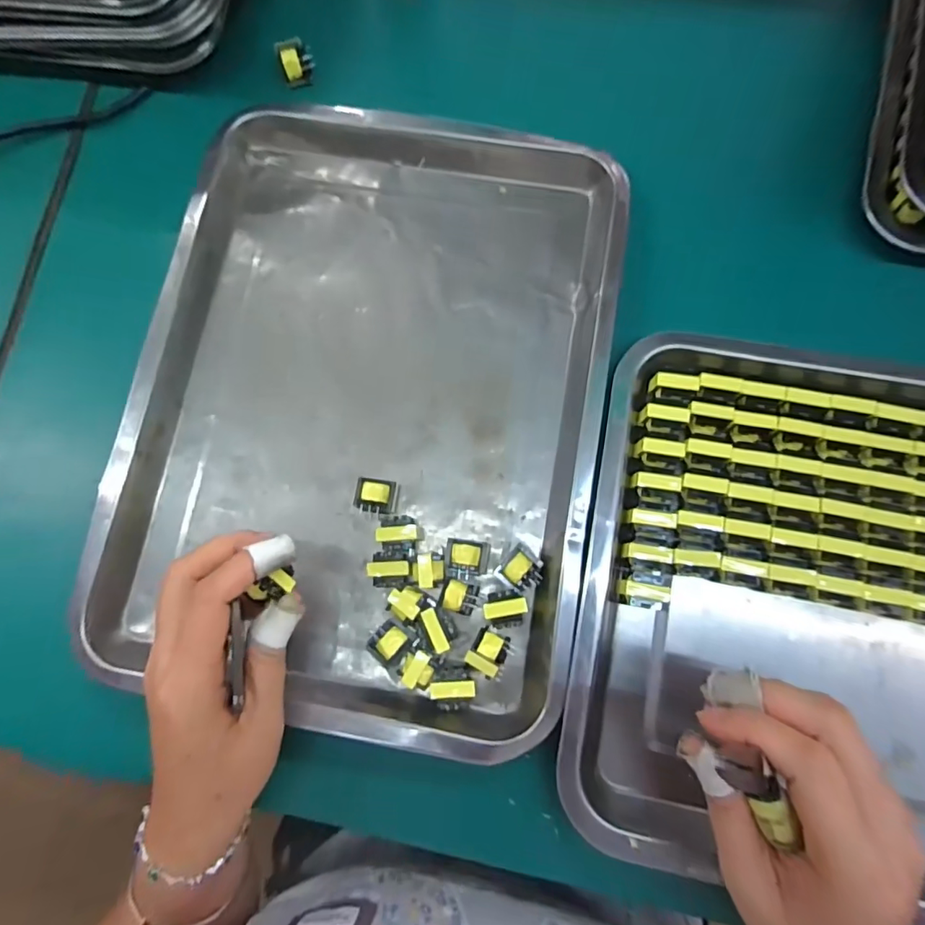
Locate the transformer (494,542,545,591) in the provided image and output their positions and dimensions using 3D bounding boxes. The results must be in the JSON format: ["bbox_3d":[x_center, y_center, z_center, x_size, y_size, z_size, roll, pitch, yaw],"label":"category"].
[{"bbox_3d":[0.035,0.062,0.299,0.023,0.021,0.022,42,86,9],"label":"transformer"}]

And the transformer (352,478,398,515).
[{"bbox_3d":[-0.053,0.020,0.311,0.023,0.019,0.020,8,82,6],"label":"transformer"}]

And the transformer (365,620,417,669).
[{"bbox_3d":[-0.040,0.102,0.292,0.020,0.017,0.022,37,85,9],"label":"transformer"}]

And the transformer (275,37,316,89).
[{"bbox_3d":[-0.117,-0.281,0.362,0.024,0.023,0.015,-27,80,0],"label":"transformer"}]

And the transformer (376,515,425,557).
[{"bbox_3d":[-0.037,0.043,0.306,0.025,0.019,0.021,5,81,5],"label":"transformer"}]

